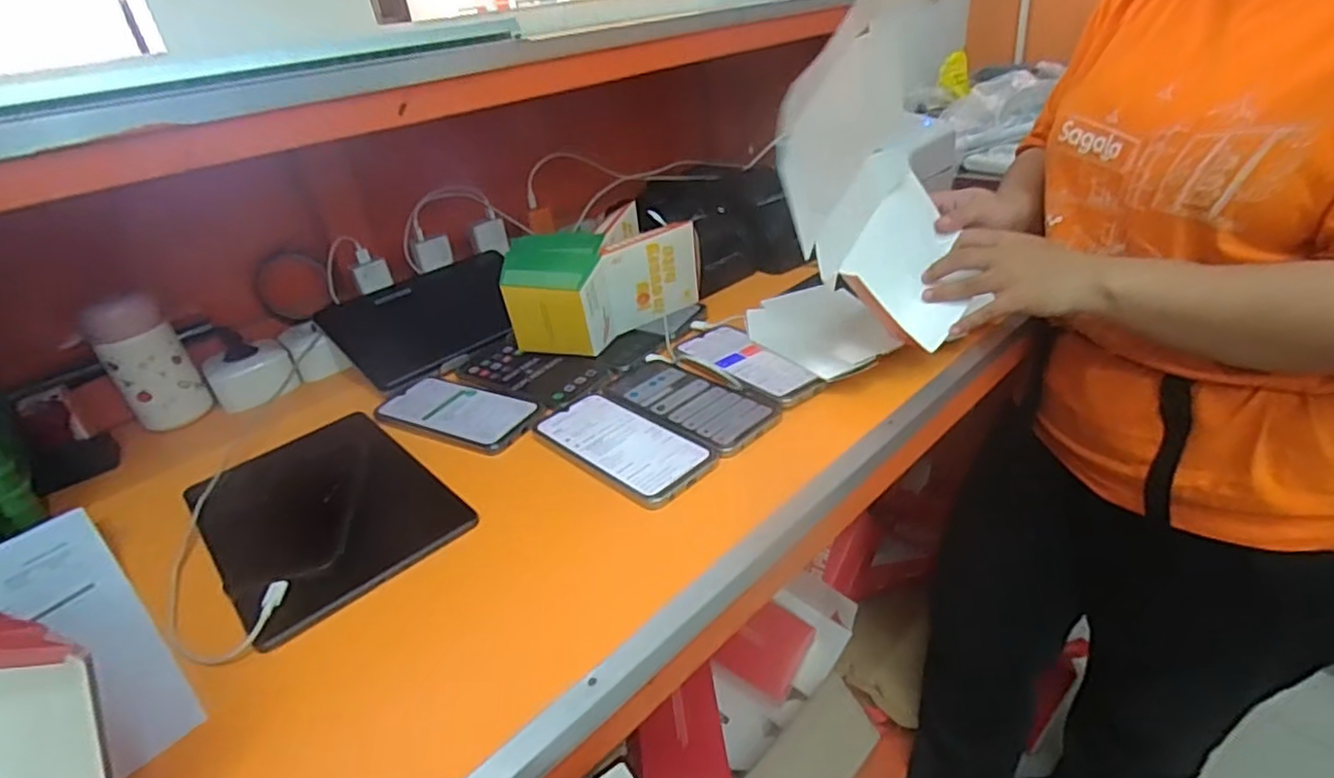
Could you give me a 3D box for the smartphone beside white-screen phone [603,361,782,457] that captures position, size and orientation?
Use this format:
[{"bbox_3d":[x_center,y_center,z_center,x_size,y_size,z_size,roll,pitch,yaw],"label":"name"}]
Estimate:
[{"bbox_3d":[0.017,0.009,0.618,0.081,0.006,0.181,-29,36,-32],"label":"smartphone beside white-screen phone"}]

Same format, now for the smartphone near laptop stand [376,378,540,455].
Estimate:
[{"bbox_3d":[-0.208,0.022,0.648,0.171,0.008,0.084,11,35,29],"label":"smartphone near laptop stand"}]

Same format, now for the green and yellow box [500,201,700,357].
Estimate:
[{"bbox_3d":[-0.076,-0.118,0.734,0.210,0.109,0.124,-27,35,-30],"label":"green and yellow box"}]

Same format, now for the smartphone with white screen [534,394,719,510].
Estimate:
[{"bbox_3d":[-0.043,0.047,0.568,0.080,0.007,0.174,-30,37,-34],"label":"smartphone with white screen"}]

